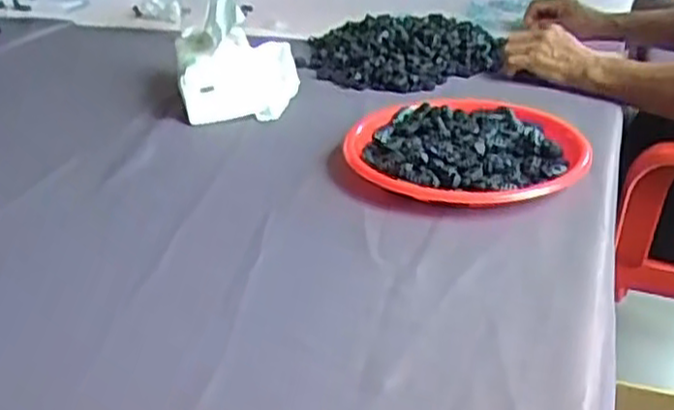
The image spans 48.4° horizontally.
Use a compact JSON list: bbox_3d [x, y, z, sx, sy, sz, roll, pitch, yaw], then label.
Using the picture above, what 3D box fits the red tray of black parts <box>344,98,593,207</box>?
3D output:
[{"bbox_3d":[0.122,-0.055,0.720,0.213,0.025,0.207,20,36,31],"label":"red tray of black parts"}]

